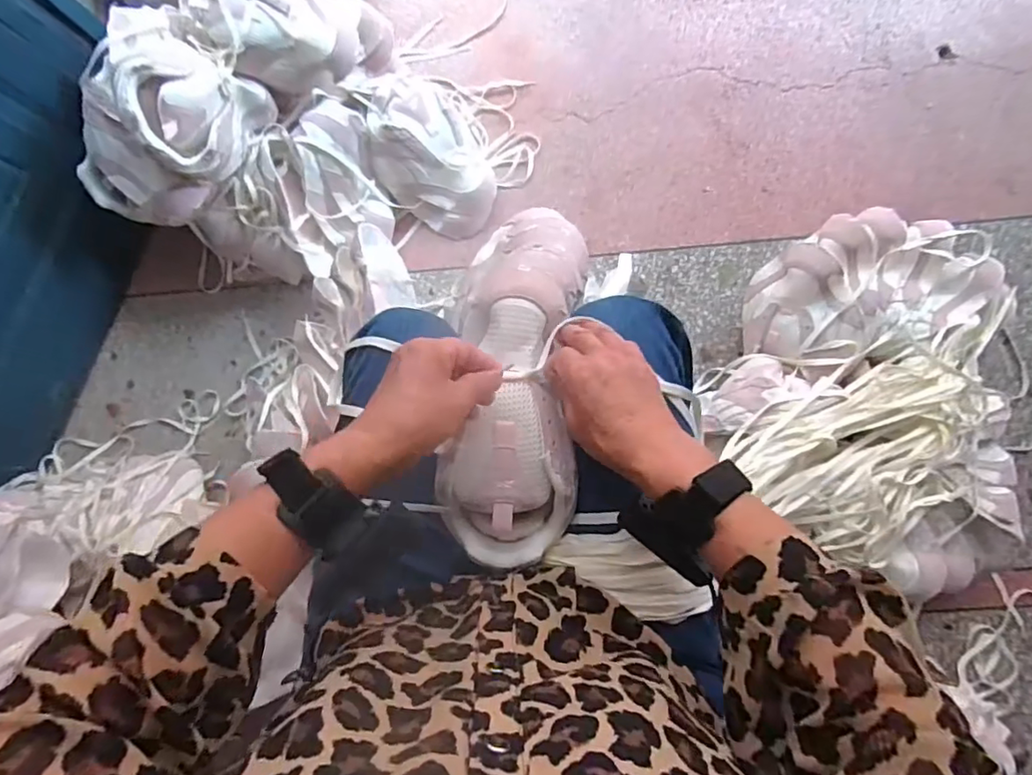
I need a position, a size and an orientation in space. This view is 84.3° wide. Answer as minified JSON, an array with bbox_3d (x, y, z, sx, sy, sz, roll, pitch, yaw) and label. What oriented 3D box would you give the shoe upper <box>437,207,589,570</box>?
[{"bbox_3d":[0.001,-0.021,0.491,0.108,0.089,0.329,5,73,3],"label":"shoe upper"}]

